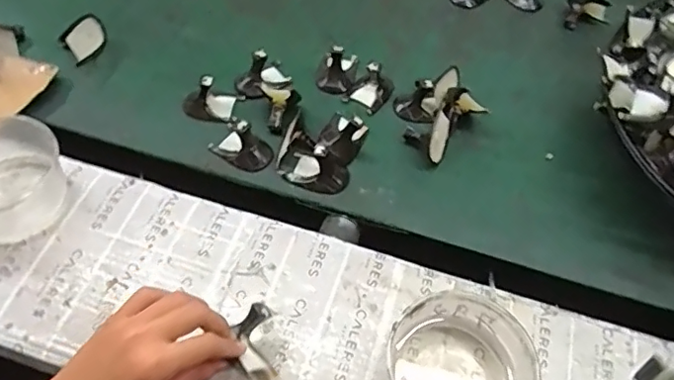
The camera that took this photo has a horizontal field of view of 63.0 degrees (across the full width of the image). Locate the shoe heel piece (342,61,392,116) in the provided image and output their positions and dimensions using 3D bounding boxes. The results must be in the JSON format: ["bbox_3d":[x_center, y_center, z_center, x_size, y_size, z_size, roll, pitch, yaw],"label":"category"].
[{"bbox_3d":[0.041,-0.133,0.680,0.051,0.040,0.059,33,58,17],"label":"shoe heel piece"}]

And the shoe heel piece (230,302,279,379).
[{"bbox_3d":[-0.068,0.127,0.455,0.030,0.023,0.064,-4,77,-8],"label":"shoe heel piece"}]

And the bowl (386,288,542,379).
[{"bbox_3d":[0.101,0.151,0.461,0.109,0.078,0.109,2,55,-3],"label":"bowl"}]

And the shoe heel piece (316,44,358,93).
[{"bbox_3d":[0.001,-0.162,0.702,0.050,0.042,0.068,8,54,1],"label":"shoe heel piece"}]

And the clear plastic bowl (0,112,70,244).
[{"bbox_3d":[-0.328,-0.009,0.538,0.119,0.060,0.108,27,57,14],"label":"clear plastic bowl"}]

